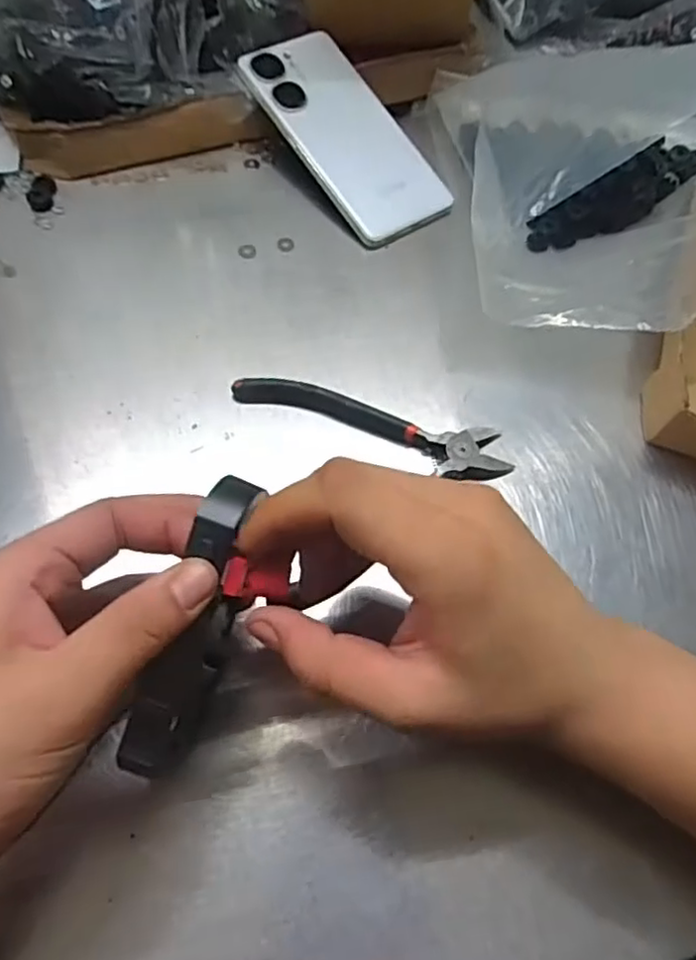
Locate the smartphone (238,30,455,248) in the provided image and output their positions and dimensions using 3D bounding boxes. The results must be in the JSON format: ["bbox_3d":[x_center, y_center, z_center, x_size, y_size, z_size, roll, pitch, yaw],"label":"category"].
[{"bbox_3d":[0.001,-0.231,0.443,0.077,0.008,0.163,-30,80,-17],"label":"smartphone"}]

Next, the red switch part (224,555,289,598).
[{"bbox_3d":[-0.032,0.035,0.232,0.023,0.008,0.012,12,61,-14],"label":"red switch part"}]

